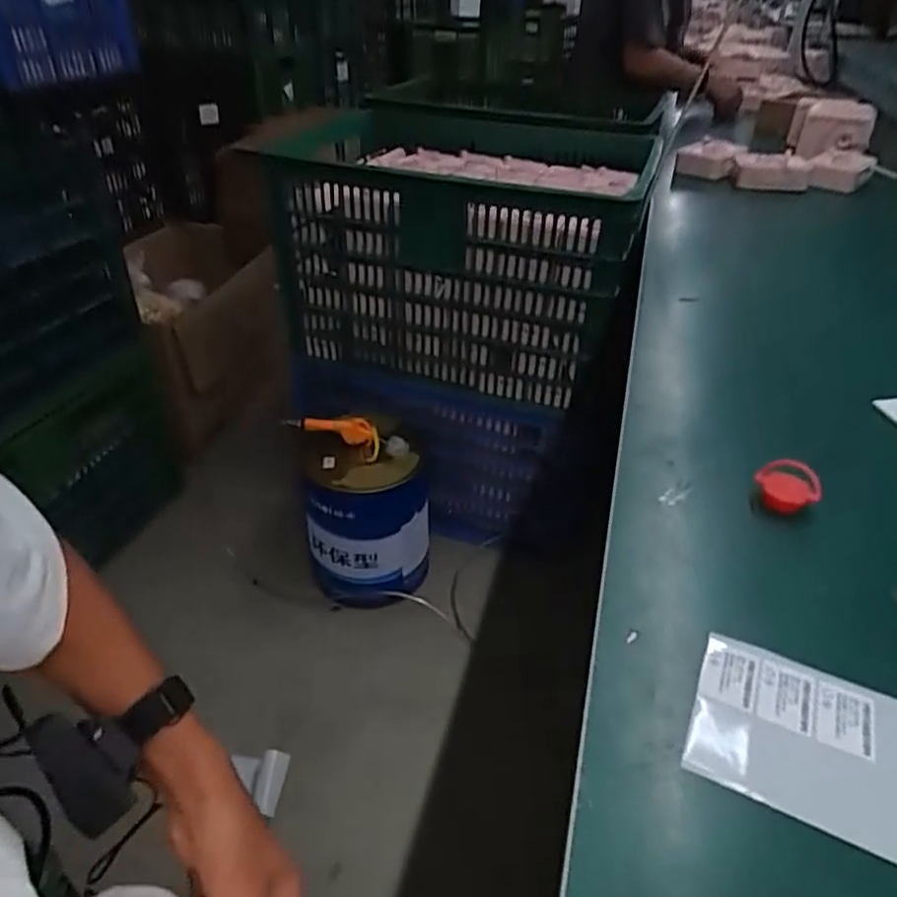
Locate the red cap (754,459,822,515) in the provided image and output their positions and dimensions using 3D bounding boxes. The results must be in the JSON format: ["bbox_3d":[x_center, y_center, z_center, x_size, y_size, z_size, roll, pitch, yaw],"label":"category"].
[{"bbox_3d":[0.262,0.029,0.495,0.044,0.025,0.044,1,37,-1],"label":"red cap"}]

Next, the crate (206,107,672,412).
[{"bbox_3d":[0.039,-0.408,1.312,0.657,0.398,0.468,12,38,14],"label":"crate"}]

